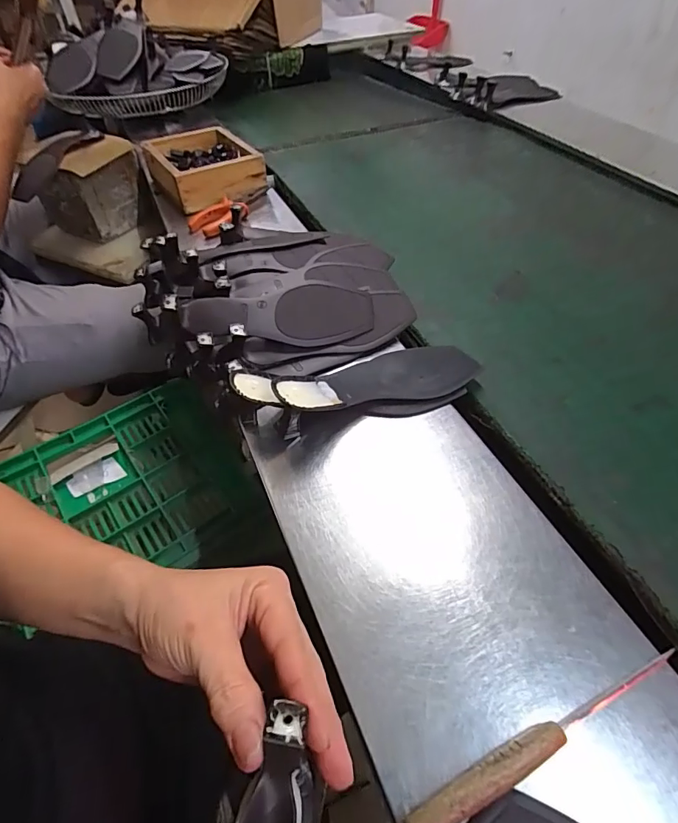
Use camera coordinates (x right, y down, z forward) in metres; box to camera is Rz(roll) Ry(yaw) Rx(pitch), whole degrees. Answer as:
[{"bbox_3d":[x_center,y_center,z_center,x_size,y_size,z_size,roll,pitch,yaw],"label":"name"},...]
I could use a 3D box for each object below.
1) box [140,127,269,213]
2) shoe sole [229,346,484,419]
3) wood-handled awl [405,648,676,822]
[{"bbox_3d":[-0.227,-0.416,0.768,0.156,0.062,0.197,-28,53,-21],"label":"box"},{"bbox_3d":[0.024,-0.029,0.437,0.243,0.035,0.082,-7,47,-22],"label":"shoe sole"},{"bbox_3d":[0.125,0.188,0.261,0.194,0.016,0.015,-21,51,-16],"label":"wood-handled awl"}]

